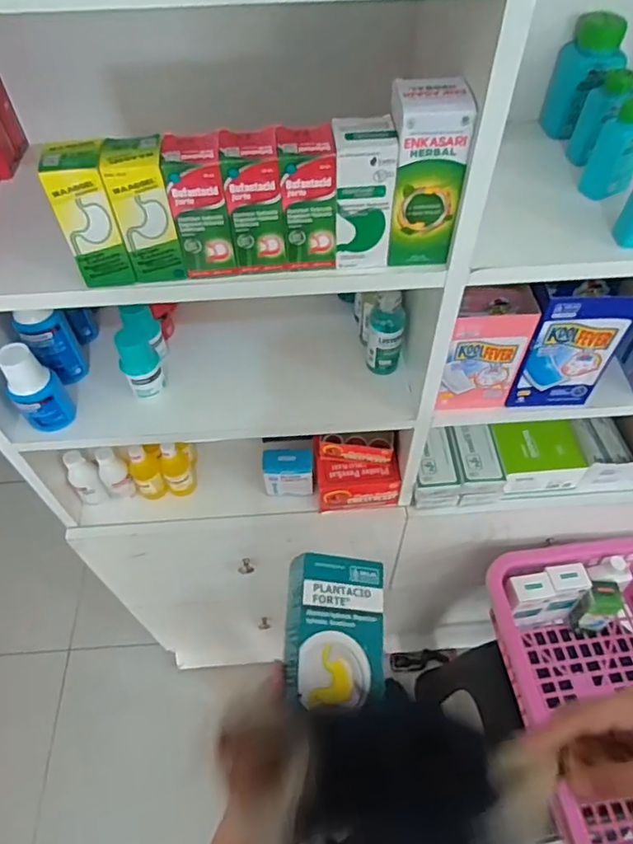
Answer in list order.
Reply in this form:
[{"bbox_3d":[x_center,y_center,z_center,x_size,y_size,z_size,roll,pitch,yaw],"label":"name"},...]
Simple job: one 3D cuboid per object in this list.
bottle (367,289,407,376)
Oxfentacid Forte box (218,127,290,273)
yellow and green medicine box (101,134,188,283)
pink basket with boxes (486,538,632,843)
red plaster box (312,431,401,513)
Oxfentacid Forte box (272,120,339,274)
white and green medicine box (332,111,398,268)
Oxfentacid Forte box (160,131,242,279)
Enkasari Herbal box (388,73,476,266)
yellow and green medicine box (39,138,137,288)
[{"bbox_3d":[0.083,-0.110,0.665,0.046,0.114,0.039,9,53,7],"label":"bottle"},{"bbox_3d":[-0.049,-0.176,0.458,0.044,0.101,0.039,-6,53,-3],"label":"Oxfentacid Forte box"},{"bbox_3d":[-0.134,-0.166,0.450,0.042,0.107,0.034,-7,53,-5],"label":"yellow and green medicine box"},{"bbox_3d":[0.445,0.392,0.832,0.315,0.150,0.407,-6,53,-4],"label":"pink basket with boxes"},{"bbox_3d":[0.059,0.069,0.817,0.118,0.093,0.077,-3,53,-1],"label":"red plaster box"},{"bbox_3d":[-0.008,-0.180,0.459,0.043,0.102,0.042,-6,53,-3],"label":"Oxfentacid Forte box"},{"bbox_3d":[0.036,-0.183,0.459,0.044,0.108,0.040,-3,53,-2],"label":"white and green medicine box"},{"bbox_3d":[-0.092,-0.171,0.456,0.043,0.102,0.039,-7,53,-4],"label":"Oxfentacid Forte box"},{"bbox_3d":[0.086,-0.196,0.452,0.057,0.132,0.049,5,53,4],"label":"Enkasari Herbal box"},{"bbox_3d":[-0.177,-0.163,0.450,0.046,0.105,0.040,-6,53,-4],"label":"yellow and green medicine box"}]

